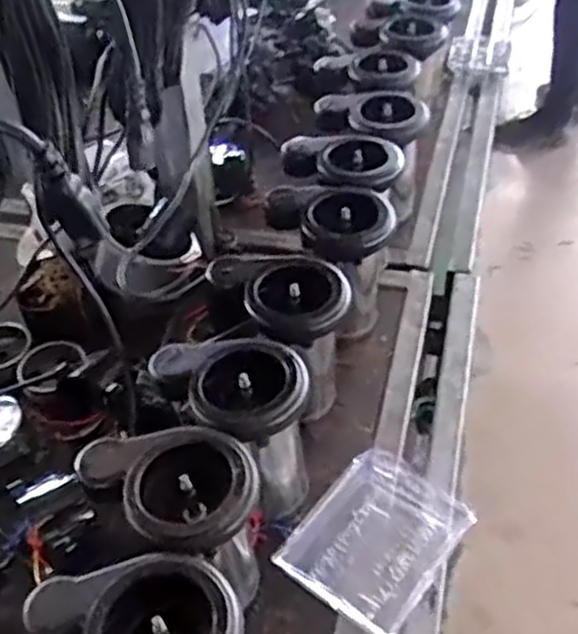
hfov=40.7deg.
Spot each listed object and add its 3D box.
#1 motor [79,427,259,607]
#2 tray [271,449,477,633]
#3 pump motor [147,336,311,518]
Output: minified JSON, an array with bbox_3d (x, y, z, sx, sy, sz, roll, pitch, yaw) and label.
[{"bbox_3d":[-0.100,0.192,0.758,0.176,0.151,0.120,26,51,28],"label":"motor"},{"bbox_3d":[0.095,0.239,0.836,0.146,0.032,0.188,27,51,28],"label":"tray"},{"bbox_3d":[-0.053,0.110,0.848,0.116,0.183,0.162,-30,49,-26],"label":"pump motor"}]

